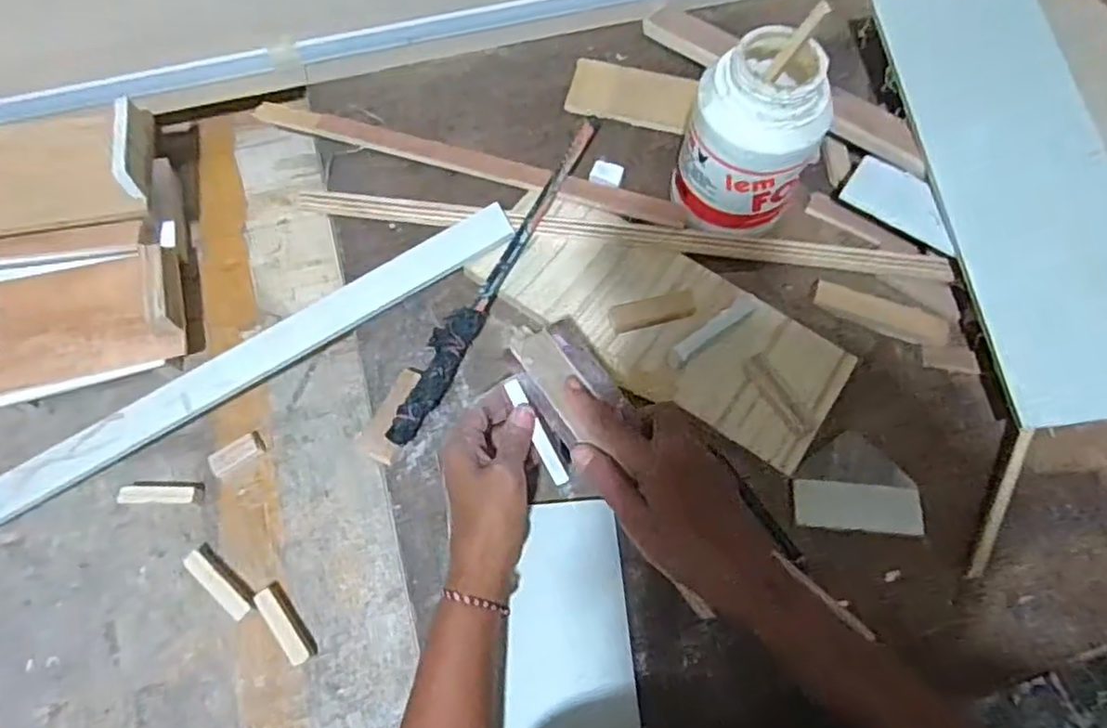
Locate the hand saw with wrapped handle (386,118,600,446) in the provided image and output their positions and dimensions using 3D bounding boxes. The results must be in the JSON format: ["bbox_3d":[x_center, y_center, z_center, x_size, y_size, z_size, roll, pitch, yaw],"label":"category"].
[{"bbox_3d":[-0.042,-0.080,0.531,0.025,0.022,0.322,25,69,9],"label":"hand saw with wrapped handle"}]

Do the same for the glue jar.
[{"bbox_3d":[0.149,-0.166,0.505,0.096,0.141,0.079,24,69,9],"label":"glue jar"}]

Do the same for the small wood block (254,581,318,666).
[{"bbox_3d":[-0.198,0.192,0.491,0.019,0.014,0.061,-34,72,-14],"label":"small wood block"}]

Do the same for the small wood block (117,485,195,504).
[{"bbox_3d":[-0.313,0.102,0.525,0.056,0.008,0.014,-1,68,-1],"label":"small wood block"}]

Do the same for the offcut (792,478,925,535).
[{"bbox_3d":[0.220,0.103,0.481,0.092,0.009,0.033,5,68,1],"label":"offcut"}]

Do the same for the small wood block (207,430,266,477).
[{"bbox_3d":[-0.257,0.072,0.542,0.043,0.007,0.021,-33,72,-13],"label":"small wood block"}]

